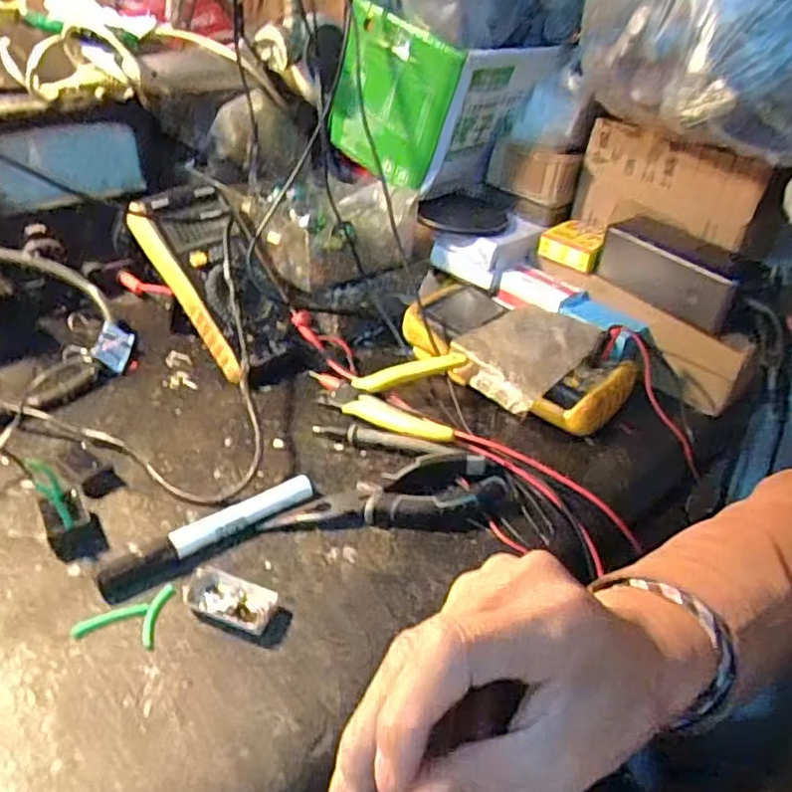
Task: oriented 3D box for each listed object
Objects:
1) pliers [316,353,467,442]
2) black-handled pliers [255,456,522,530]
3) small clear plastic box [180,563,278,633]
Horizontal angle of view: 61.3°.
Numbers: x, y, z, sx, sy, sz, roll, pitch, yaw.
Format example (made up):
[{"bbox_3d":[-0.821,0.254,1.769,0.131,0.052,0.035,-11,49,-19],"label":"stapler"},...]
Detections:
[{"bbox_3d":[-0.007,-0.001,0.519,0.113,0.040,0.081,10,35,6],"label":"pliers"},{"bbox_3d":[0.001,0.063,0.449,0.163,0.022,0.052,1,35,-7],"label":"black-handled pliers"},{"bbox_3d":[-0.092,0.113,0.372,0.051,0.010,0.026,15,35,13],"label":"small clear plastic box"}]

